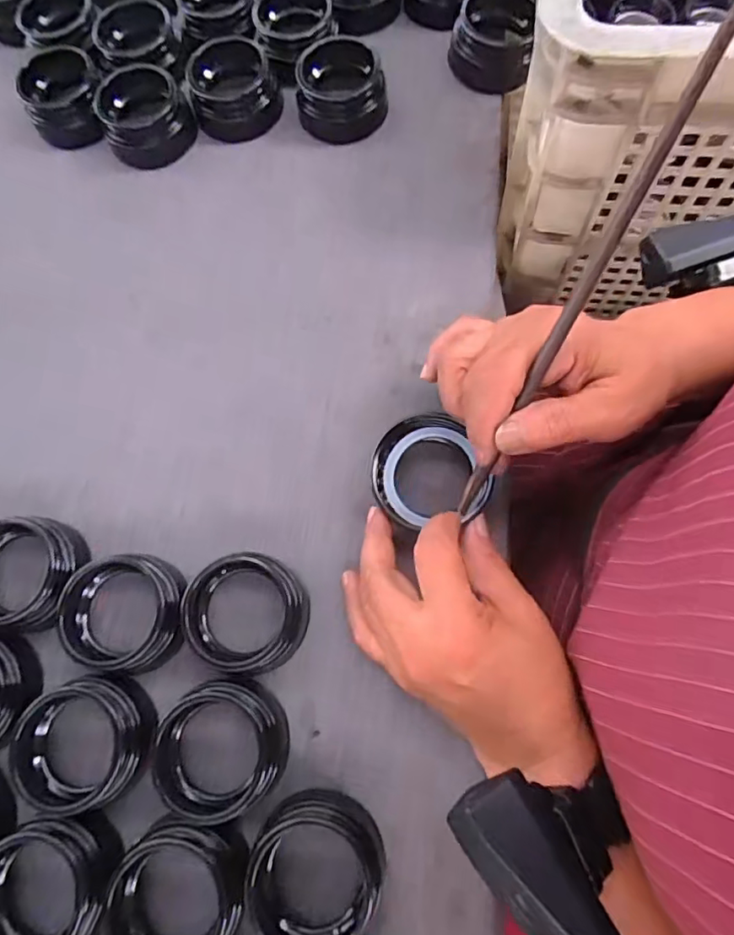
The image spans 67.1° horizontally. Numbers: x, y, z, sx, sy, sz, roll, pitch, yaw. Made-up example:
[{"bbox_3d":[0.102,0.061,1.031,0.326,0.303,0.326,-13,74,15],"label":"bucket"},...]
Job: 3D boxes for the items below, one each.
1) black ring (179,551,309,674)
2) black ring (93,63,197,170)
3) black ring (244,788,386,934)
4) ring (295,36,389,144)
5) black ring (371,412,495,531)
[{"bbox_3d":[-0.071,0.078,0.312,0.074,0.033,0.062,26,78,11],"label":"black ring"},{"bbox_3d":[-0.171,-0.272,0.427,0.067,0.035,0.067,-1,74,4],"label":"black ring"},{"bbox_3d":[-0.025,0.197,0.268,0.065,0.038,0.062,-1,74,4],"label":"black ring"},{"bbox_3d":[-0.019,-0.288,0.418,0.064,0.027,0.067,-1,74,4],"label":"ring"},{"bbox_3d":[0.037,0.000,0.316,0.069,0.012,0.069,-7,63,14],"label":"black ring"}]

